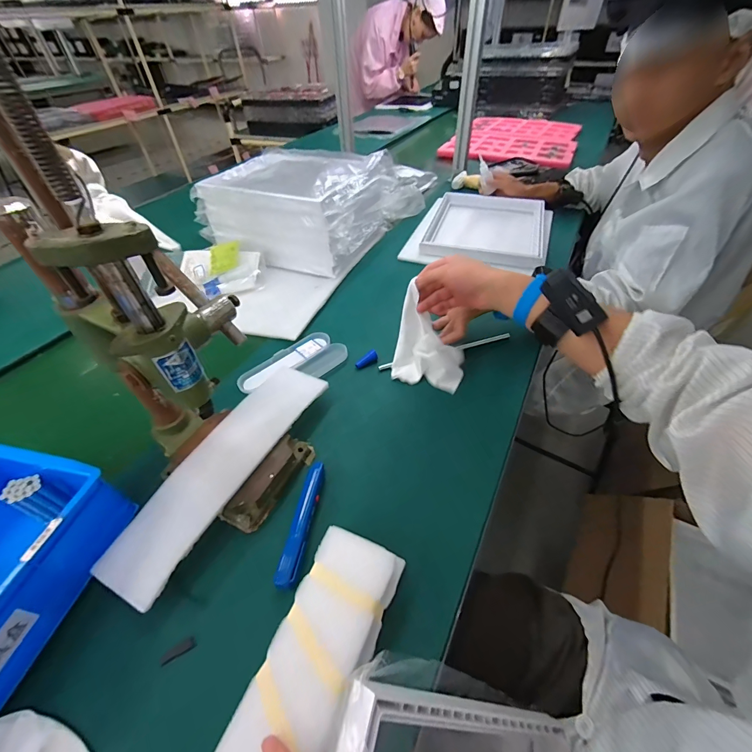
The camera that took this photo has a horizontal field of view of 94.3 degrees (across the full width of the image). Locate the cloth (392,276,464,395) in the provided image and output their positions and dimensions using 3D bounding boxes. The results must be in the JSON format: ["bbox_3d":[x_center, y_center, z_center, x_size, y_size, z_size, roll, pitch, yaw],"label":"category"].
[{"bbox_3d":[0.091,-0.058,0.554,0.109,0.144,0.035,13,15,10],"label":"cloth"}]

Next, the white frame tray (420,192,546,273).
[{"bbox_3d":[0.276,-0.376,0.883,0.268,0.051,0.302,13,48,14],"label":"white frame tray"}]

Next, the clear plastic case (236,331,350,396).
[{"bbox_3d":[-0.137,-0.017,0.590,0.089,0.014,0.173,35,56,30],"label":"clear plastic case"}]

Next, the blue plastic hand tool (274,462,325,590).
[{"bbox_3d":[-0.085,0.170,0.412,0.024,0.016,0.144,5,46,7],"label":"blue plastic hand tool"}]

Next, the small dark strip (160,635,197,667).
[{"bbox_3d":[-0.192,0.267,0.339,0.033,0.006,0.010,-23,50,-19],"label":"small dark strip"}]

